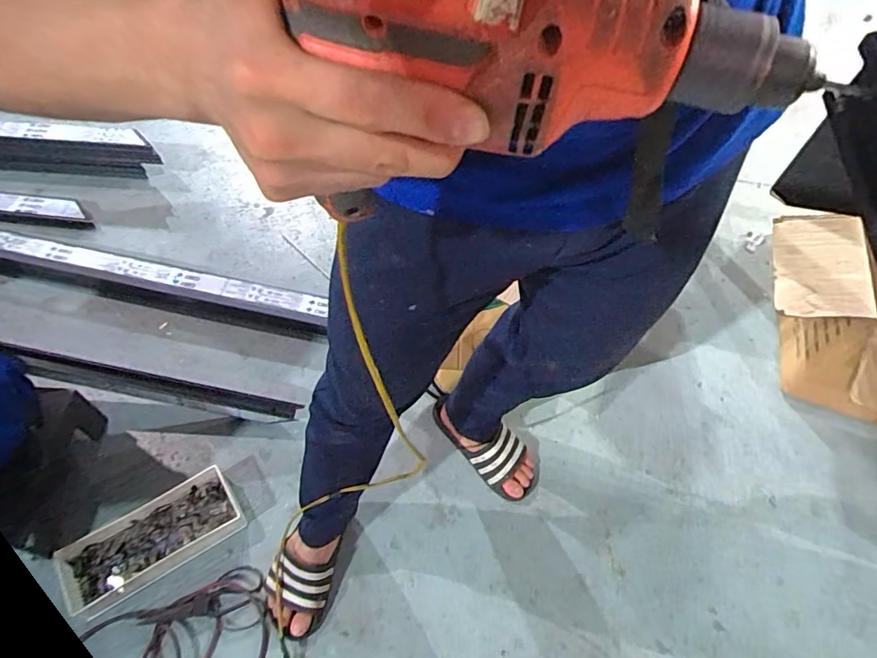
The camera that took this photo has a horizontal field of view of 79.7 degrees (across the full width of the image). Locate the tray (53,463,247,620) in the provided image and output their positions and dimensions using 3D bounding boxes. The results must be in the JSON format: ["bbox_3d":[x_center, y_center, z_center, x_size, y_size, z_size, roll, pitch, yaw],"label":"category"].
[{"bbox_3d":[-0.555,0.408,1.010,0.318,0.058,0.149,-31,61,-21],"label":"tray"}]

